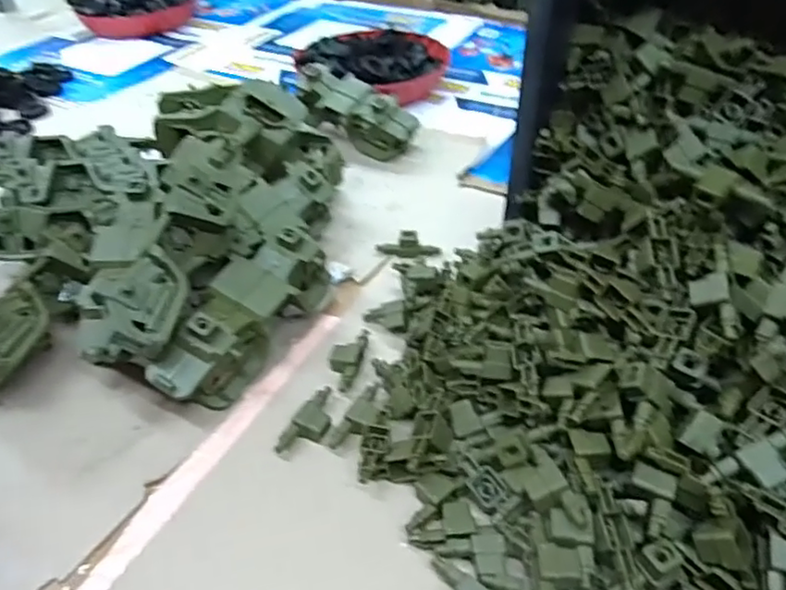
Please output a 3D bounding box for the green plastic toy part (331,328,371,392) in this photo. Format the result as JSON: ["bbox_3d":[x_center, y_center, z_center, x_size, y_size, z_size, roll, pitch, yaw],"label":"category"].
[{"bbox_3d":[-0.040,0.053,0.537,0.027,0.015,0.069,8,43,11],"label":"green plastic toy part"}]

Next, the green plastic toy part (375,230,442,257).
[{"bbox_3d":[0.017,-0.054,0.657,0.067,0.029,0.018,1,42,4],"label":"green plastic toy part"}]

